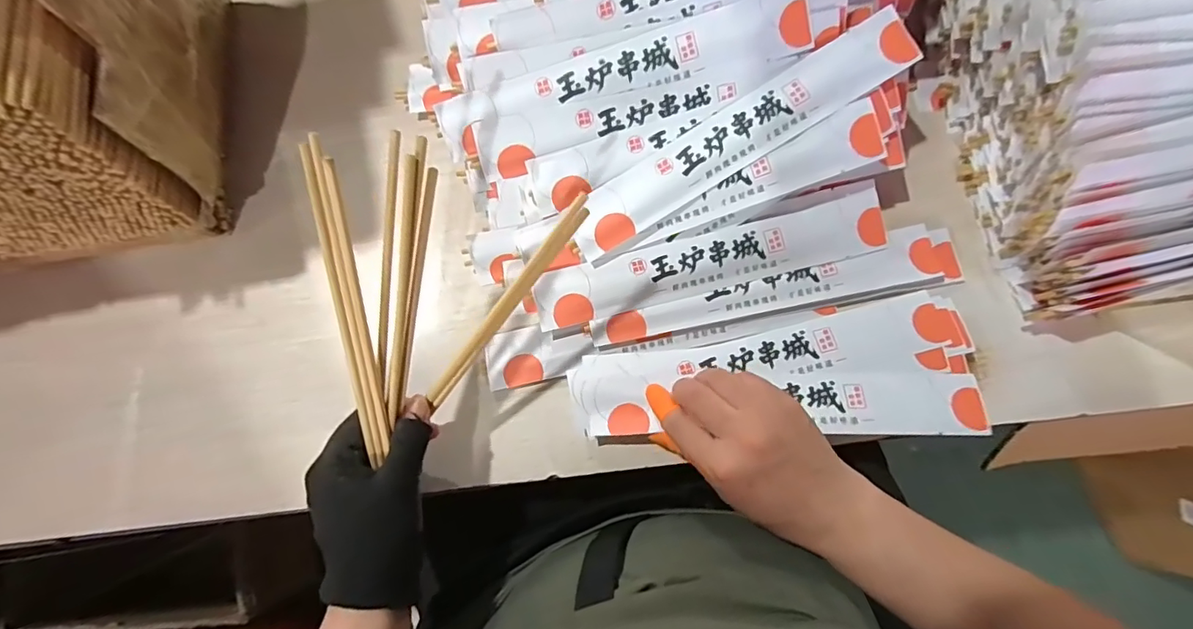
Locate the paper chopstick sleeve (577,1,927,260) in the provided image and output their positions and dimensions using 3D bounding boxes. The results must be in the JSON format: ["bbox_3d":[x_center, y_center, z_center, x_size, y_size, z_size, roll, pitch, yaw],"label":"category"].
[{"bbox_3d":[0.104,-0.131,0.376,0.273,0.006,0.044,-32,92,4],"label":"paper chopstick sleeve"}]

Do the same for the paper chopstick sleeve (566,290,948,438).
[{"bbox_3d":[0.121,0.036,0.381,0.274,0.012,0.058,-12,78,-1],"label":"paper chopstick sleeve"}]

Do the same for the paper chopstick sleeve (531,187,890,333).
[{"bbox_3d":[0.090,-0.041,0.396,0.273,0.006,0.045,-15,93,-1],"label":"paper chopstick sleeve"}]

